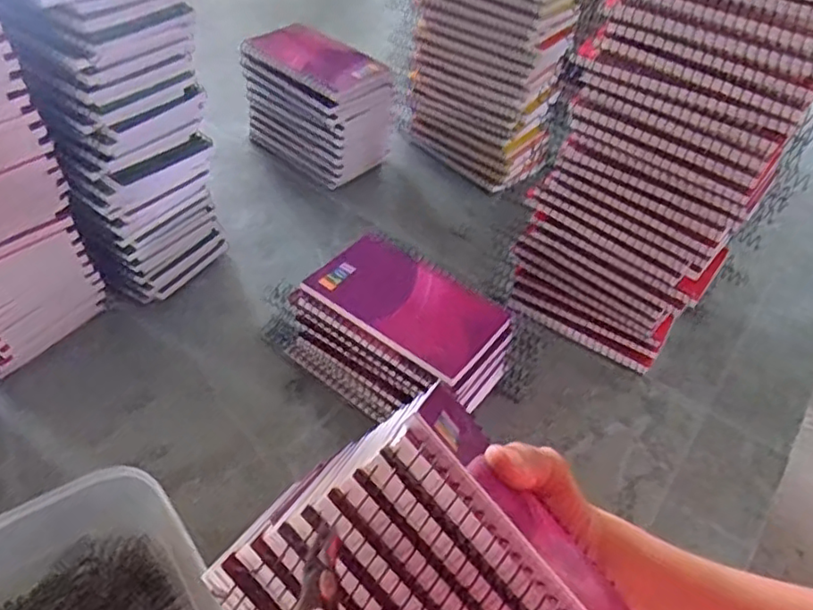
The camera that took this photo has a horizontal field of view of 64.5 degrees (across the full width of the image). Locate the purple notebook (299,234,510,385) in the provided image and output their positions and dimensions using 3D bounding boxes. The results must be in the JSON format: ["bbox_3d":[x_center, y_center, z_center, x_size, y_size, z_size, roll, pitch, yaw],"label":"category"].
[{"bbox_3d":[0.001,-0.004,0.458,0.128,0.010,0.079,33,50,22],"label":"purple notebook"}]

